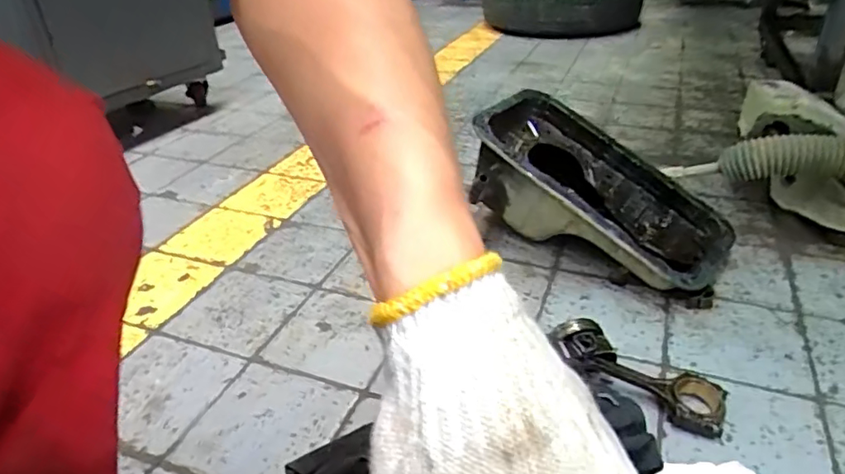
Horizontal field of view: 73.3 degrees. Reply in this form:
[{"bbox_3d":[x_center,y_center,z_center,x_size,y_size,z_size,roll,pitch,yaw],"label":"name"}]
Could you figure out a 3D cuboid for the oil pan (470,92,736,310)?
[{"bbox_3d":[0.257,-0.063,0.853,0.395,0.108,0.219,41,51,16],"label":"oil pan"}]

